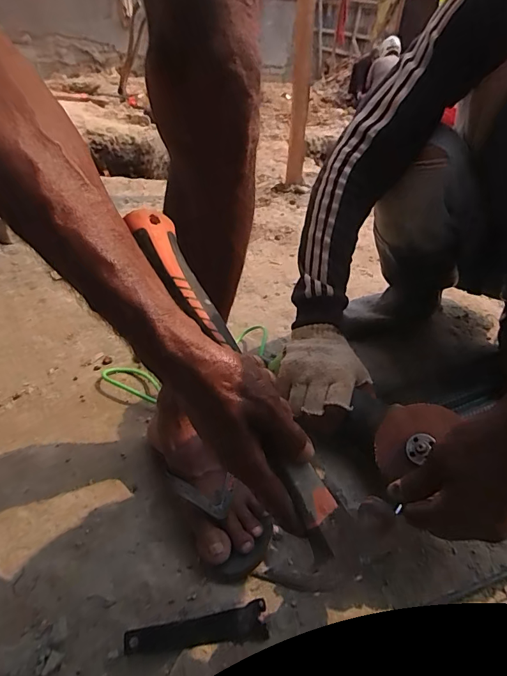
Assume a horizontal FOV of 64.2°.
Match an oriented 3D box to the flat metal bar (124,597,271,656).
[{"bbox_3d":[-0.053,0.280,0.386,0.131,0.011,0.029,-4,36,-11],"label":"flat metal bar"}]

